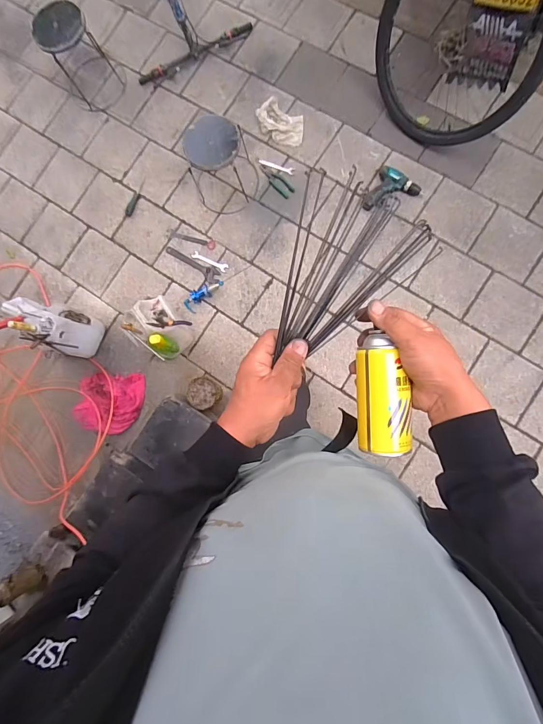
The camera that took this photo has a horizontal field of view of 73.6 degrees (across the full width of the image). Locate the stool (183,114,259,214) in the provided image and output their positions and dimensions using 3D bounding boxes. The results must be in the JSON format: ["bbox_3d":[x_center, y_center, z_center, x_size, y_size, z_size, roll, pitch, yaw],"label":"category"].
[{"bbox_3d":[-0.205,-0.805,1.463,0.276,0.295,0.263,0,86,7],"label":"stool"}]

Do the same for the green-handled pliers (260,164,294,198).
[{"bbox_3d":[0.019,-0.796,1.599,0.063,0.017,0.186,-44,82,2],"label":"green-handled pliers"}]

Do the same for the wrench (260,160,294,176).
[{"bbox_3d":[0.027,-0.862,1.598,0.163,0.008,0.034,23,91,4],"label":"wrench"}]

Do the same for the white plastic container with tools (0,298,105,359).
[{"bbox_3d":[-0.866,-0.139,1.416,0.263,0.379,0.171,27,88,9],"label":"white plastic container with tools"}]

